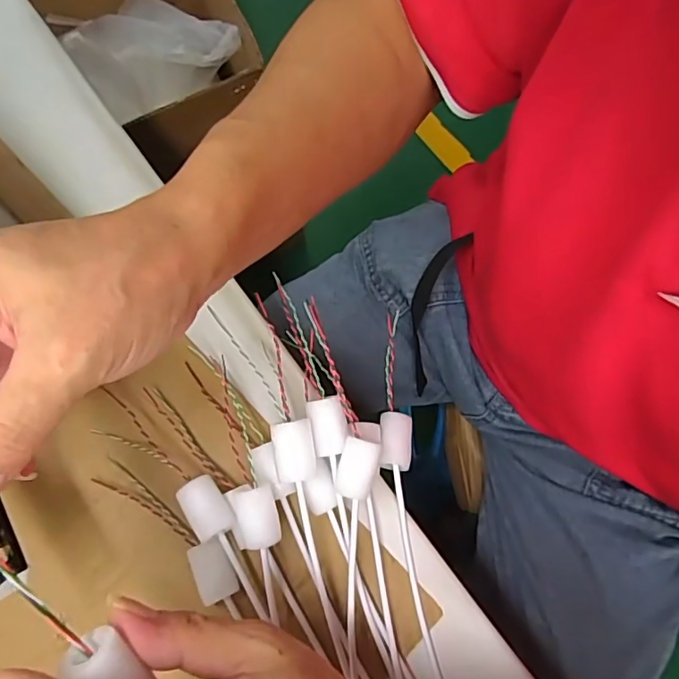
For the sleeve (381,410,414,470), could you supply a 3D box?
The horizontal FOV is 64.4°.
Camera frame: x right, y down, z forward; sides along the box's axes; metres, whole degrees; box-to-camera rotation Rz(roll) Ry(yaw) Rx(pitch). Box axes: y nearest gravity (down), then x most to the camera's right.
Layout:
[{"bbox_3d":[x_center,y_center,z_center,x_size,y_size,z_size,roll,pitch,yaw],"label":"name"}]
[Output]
[{"bbox_3d":[0.036,0.065,0.341,0.020,0.017,0.035,1,73,2],"label":"sleeve"}]

